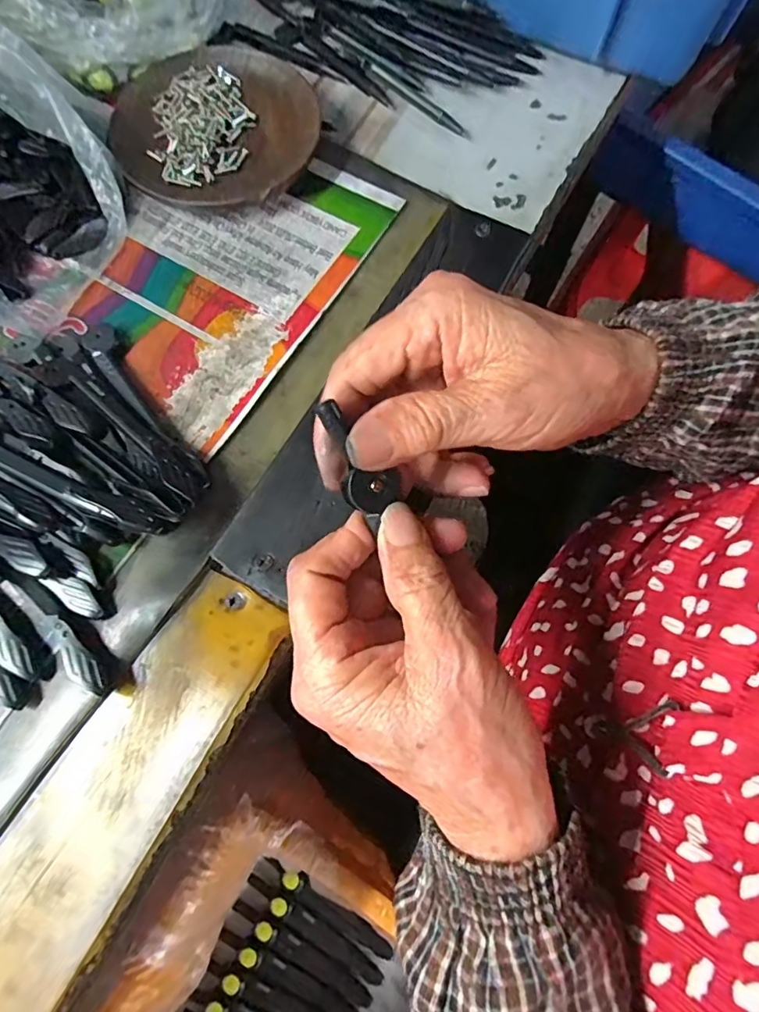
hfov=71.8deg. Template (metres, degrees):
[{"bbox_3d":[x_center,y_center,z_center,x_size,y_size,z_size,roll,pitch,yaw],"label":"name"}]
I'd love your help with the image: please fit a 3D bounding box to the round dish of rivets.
[{"bbox_3d":[-0.093,-0.218,0.303,0.114,0.014,0.114,0,72,-1],"label":"round dish of rivets"}]

